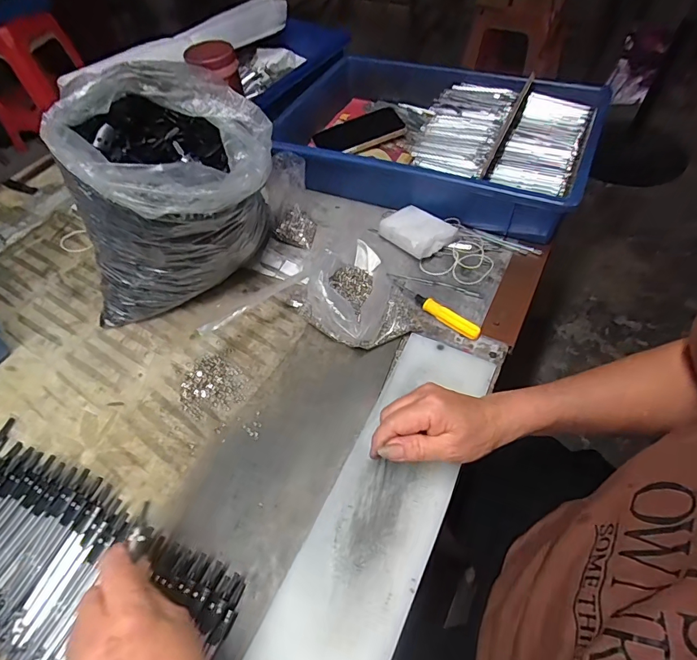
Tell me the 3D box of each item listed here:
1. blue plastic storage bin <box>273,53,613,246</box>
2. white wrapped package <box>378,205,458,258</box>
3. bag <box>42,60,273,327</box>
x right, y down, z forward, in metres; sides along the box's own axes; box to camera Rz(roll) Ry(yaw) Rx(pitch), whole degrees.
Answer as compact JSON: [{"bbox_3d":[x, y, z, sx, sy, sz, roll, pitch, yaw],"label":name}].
[{"bbox_3d":[0.093,-0.296,0.634,0.486,0.090,0.282,19,57,17],"label":"blue plastic storage bin"},{"bbox_3d":[0.089,-0.127,0.544,0.061,0.027,0.080,-34,58,-20],"label":"white wrapped package"},{"bbox_3d":[-0.179,-0.134,0.453,0.199,0.231,0.173,3,54,6],"label":"bag"}]

